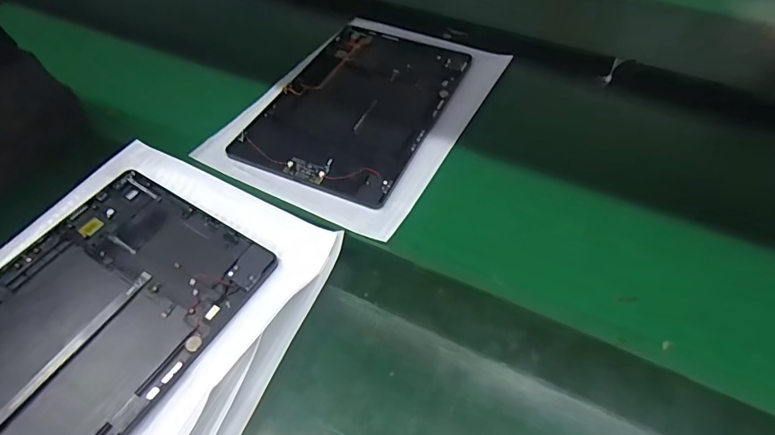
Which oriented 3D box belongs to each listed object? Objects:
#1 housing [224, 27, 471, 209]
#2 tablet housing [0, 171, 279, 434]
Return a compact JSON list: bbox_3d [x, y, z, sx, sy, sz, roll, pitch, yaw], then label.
[{"bbox_3d":[-0.027,-0.114,0.455,0.152,0.012,0.228,21,54,15],"label":"housing"},{"bbox_3d":[-0.203,0.078,0.289,0.155,0.008,0.235,27,59,19],"label":"tablet housing"}]

